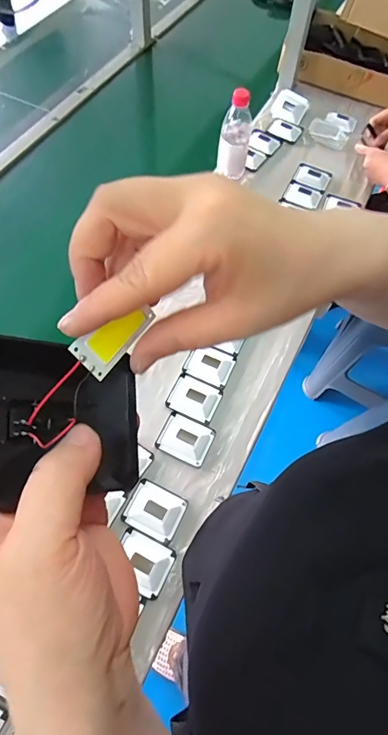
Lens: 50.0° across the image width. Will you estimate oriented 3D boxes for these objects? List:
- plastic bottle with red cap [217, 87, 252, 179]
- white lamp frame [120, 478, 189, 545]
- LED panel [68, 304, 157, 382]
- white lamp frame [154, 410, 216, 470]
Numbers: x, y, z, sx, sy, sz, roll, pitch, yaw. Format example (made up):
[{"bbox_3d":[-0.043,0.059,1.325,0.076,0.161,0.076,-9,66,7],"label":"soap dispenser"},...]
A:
[{"bbox_3d":[0.086,-0.492,0.870,0.064,0.180,0.067,6,63,1],"label":"plastic bottle with red cap"},{"bbox_3d":[-0.056,0.204,0.597,0.079,0.012,0.069,24,65,10],"label":"white lamp frame"},{"bbox_3d":[-0.037,-0.016,0.196,0.004,0.022,0.042,16,62,45],"label":"LED panel"},{"bbox_3d":[-0.013,0.111,0.650,0.079,0.012,0.067,24,65,10],"label":"white lamp frame"}]

